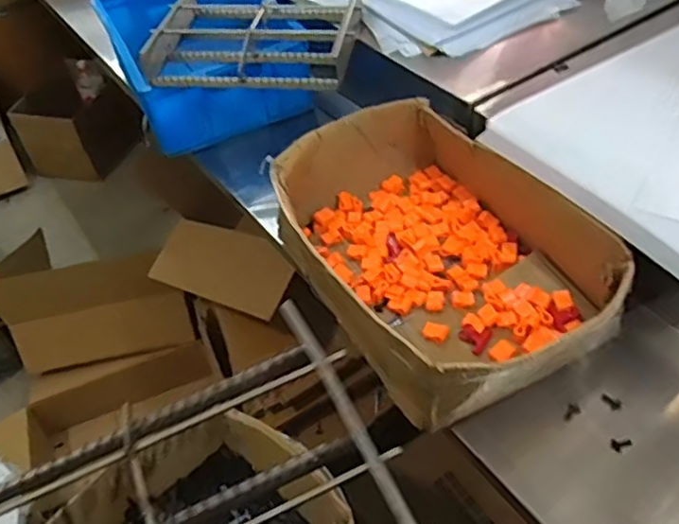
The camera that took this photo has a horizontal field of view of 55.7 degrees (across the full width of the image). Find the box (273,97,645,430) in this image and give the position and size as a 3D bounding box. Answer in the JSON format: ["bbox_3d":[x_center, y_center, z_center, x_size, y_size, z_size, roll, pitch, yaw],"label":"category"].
[{"bbox_3d":[0.110,-0.023,0.825,0.286,0.129,0.465,-25,48,-17],"label":"box"}]

